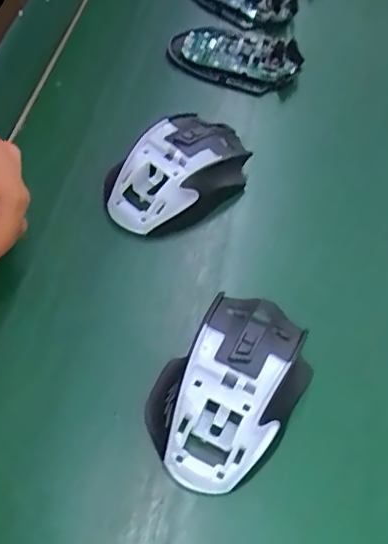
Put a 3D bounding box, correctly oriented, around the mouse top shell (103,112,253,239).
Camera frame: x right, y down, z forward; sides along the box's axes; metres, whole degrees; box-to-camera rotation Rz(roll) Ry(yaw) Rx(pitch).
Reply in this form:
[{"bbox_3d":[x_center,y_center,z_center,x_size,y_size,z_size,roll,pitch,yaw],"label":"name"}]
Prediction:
[{"bbox_3d":[-0.011,-0.075,0.406,0.077,0.039,0.116,38,61,20],"label":"mouse top shell"}]

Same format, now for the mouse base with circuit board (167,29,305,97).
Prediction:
[{"bbox_3d":[0.036,-0.192,0.502,0.114,0.017,0.074,18,56,8],"label":"mouse base with circuit board"}]

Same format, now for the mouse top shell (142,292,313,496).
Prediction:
[{"bbox_3d":[0.020,0.064,0.322,0.075,0.051,0.116,28,58,14],"label":"mouse top shell"}]

